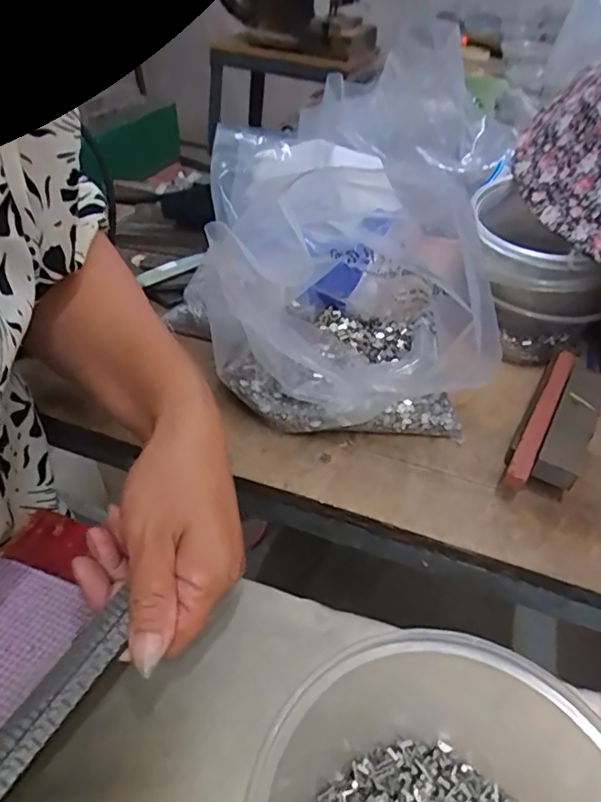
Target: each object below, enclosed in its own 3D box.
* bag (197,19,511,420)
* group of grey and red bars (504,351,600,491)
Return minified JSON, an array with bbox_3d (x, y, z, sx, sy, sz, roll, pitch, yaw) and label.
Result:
[{"bbox_3d":[0.033,-0.135,0.420,0.222,0.174,0.275,11,42,6],"label":"bag"},{"bbox_3d":[0.172,0.015,0.372,0.041,0.030,0.139,25,45,20],"label":"group of grey and red bars"}]

